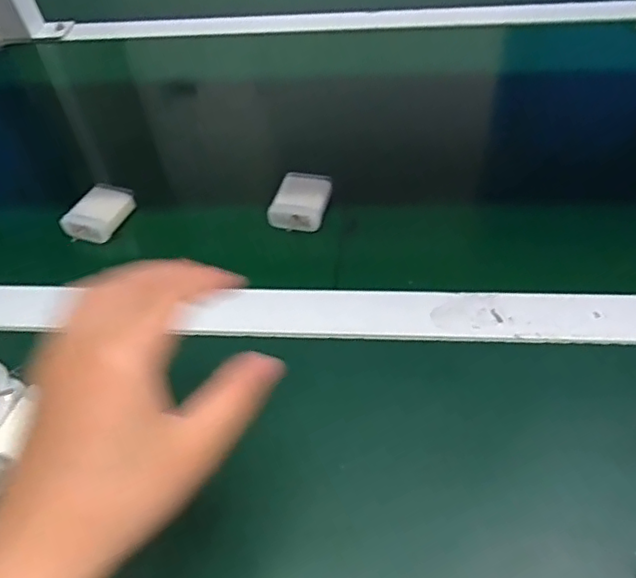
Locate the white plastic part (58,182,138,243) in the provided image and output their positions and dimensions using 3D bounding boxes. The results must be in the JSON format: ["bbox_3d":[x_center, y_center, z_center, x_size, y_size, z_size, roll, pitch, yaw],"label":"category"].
[{"bbox_3d":[-0.184,-0.064,0.495,0.042,0.020,0.055,20,55,22],"label":"white plastic part"}]

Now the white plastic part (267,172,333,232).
[{"bbox_3d":[-0.014,-0.073,0.484,0.045,0.015,0.055,7,51,13],"label":"white plastic part"}]

